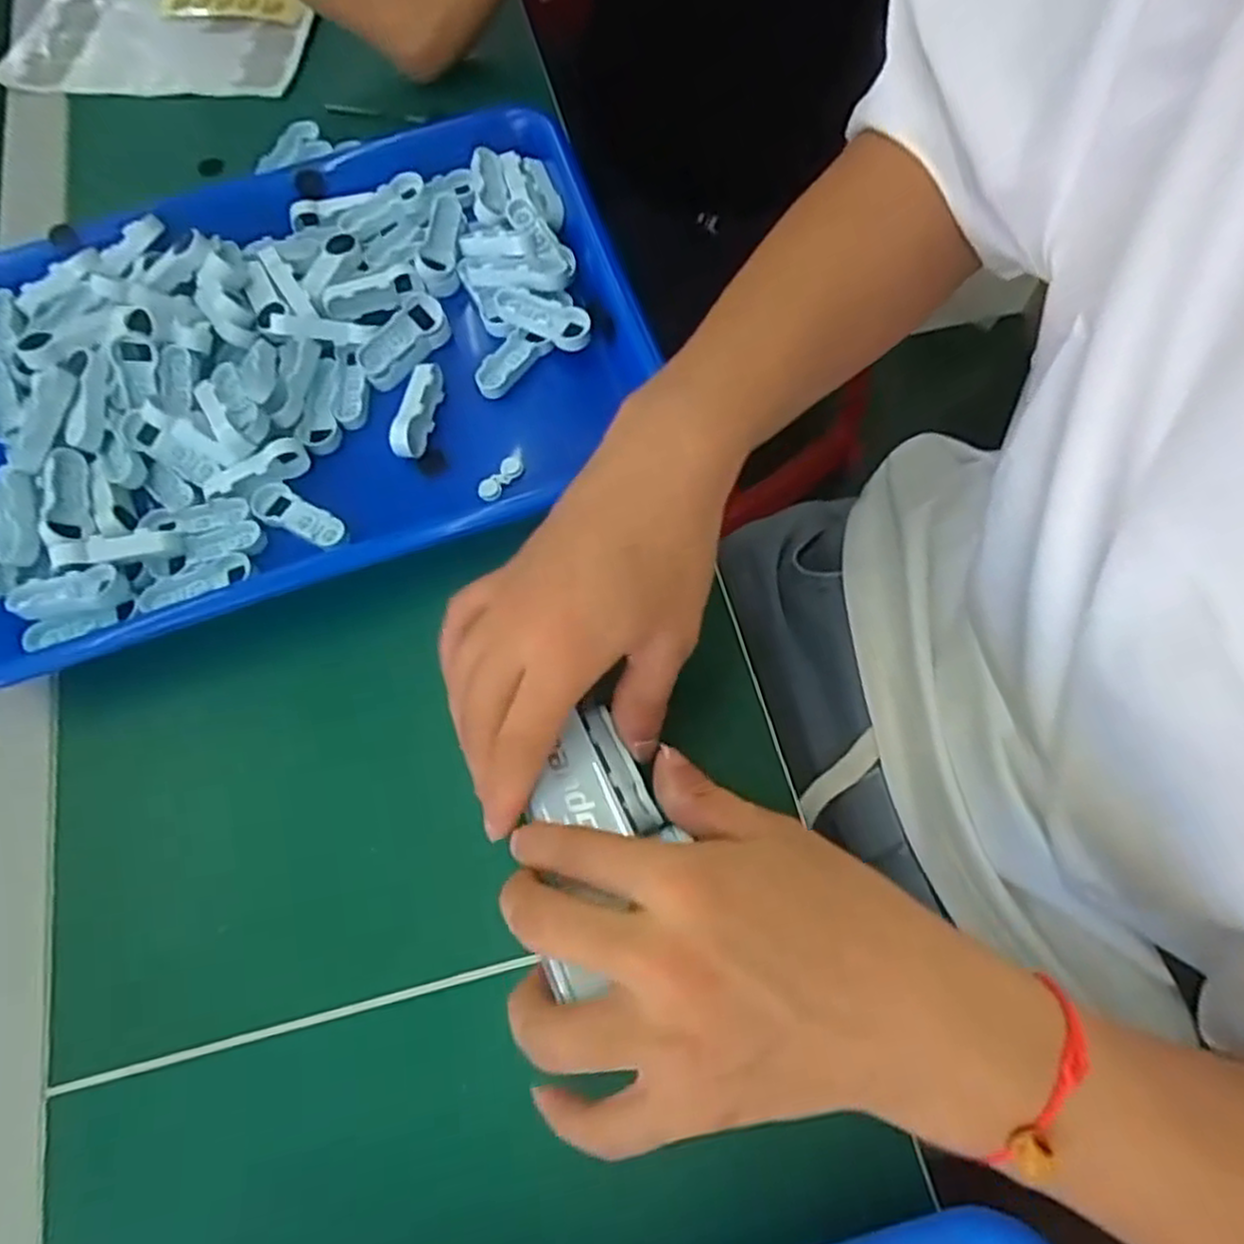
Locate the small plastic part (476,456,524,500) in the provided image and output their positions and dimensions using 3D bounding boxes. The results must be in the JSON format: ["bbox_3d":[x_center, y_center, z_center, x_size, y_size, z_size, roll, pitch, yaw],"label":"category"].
[{"bbox_3d":[-0.057,-0.067,0.349,0.013,0.004,0.027,36,72,12],"label":"small plastic part"}]

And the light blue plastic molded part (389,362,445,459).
[{"bbox_3d":[-0.097,-0.101,0.356,0.013,0.020,0.047,12,71,10],"label":"light blue plastic molded part"}]

